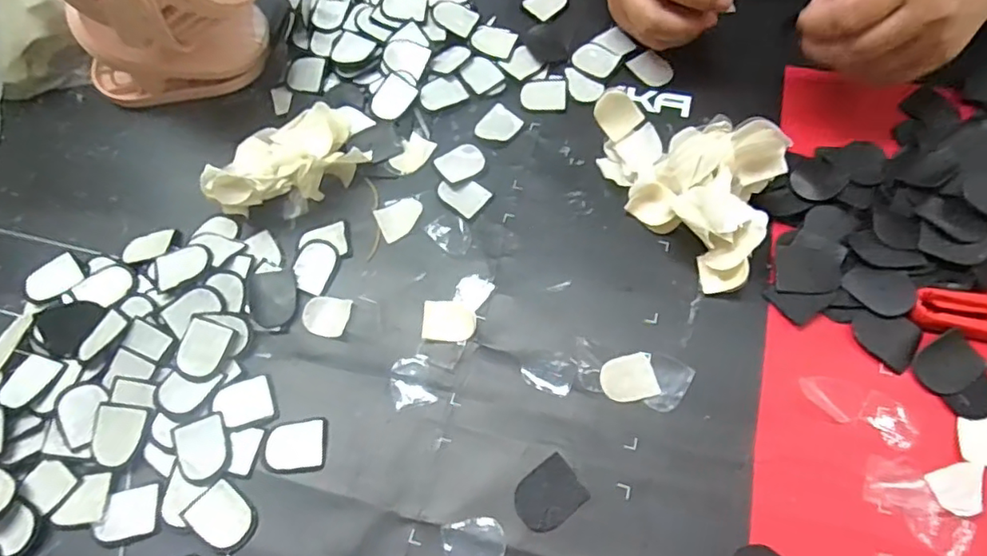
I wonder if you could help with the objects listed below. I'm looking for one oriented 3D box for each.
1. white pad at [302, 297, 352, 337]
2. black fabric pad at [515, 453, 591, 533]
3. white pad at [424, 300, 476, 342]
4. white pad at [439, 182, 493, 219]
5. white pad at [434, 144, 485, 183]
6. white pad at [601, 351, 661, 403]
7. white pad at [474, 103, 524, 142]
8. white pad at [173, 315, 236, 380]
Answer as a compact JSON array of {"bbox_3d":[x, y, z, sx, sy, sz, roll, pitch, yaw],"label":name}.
[{"bbox_3d":[-0.098,0.022,0.336,0.026,0.006,0.023,15,67,10],"label":"white pad"},{"bbox_3d":[0.028,0.110,0.290,0.034,0.004,0.027,-36,68,-12],"label":"black fabric pad"},{"bbox_3d":[-0.025,0.025,0.331,0.029,0.004,0.023,3,66,5],"label":"white pad"},{"bbox_3d":[-0.019,-0.053,0.366,0.029,0.004,0.024,36,72,18],"label":"white pad"},{"bbox_3d":[-0.021,-0.075,0.373,0.030,0.004,0.023,-39,69,-14],"label":"white pad"},{"bbox_3d":[0.073,0.054,0.311,0.029,0.004,0.024,-12,65,-2],"label":"white pad"},{"bbox_3d":[0.003,-0.102,0.386,0.024,0.004,0.028,37,73,18],"label":"white pad"},{"bbox_3d":[-0.165,0.039,0.323,0.026,0.004,0.033,18,68,11],"label":"white pad"}]

